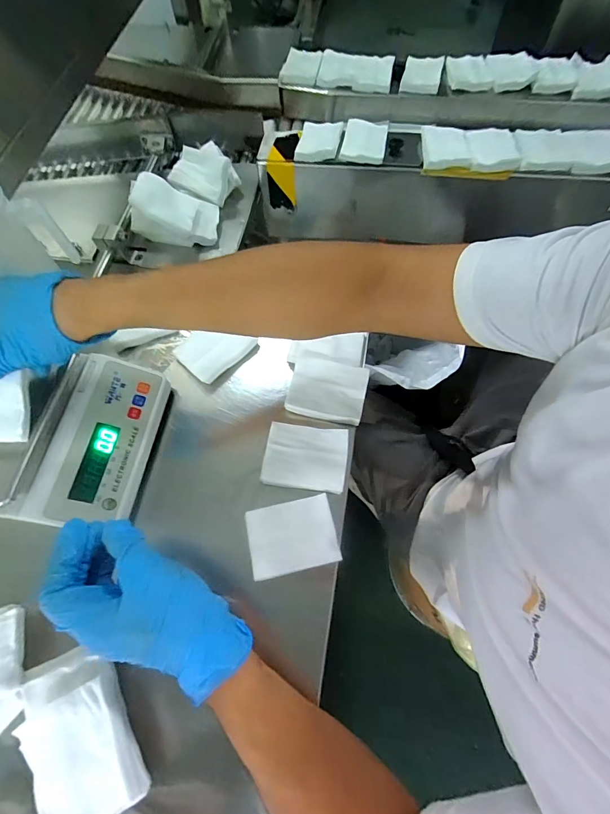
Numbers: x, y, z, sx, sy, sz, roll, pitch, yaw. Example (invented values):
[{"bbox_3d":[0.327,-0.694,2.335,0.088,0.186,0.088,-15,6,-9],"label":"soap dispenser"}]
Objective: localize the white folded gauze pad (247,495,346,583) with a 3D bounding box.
[{"bbox_3d":[-0.013,0.133,0.391,0.089,0.013,0.069,-13,66,-3],"label":"white folded gauze pad"}]

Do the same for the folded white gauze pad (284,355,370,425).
[{"bbox_3d":[0.028,-0.022,0.461,0.091,0.019,0.071,11,67,7],"label":"folded white gauze pad"}]

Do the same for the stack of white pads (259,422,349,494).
[{"bbox_3d":[0.001,0.056,0.425,0.090,0.009,0.071,7,66,5],"label":"stack of white pads"}]

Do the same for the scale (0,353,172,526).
[{"bbox_3d":[-0.297,0.024,0.414,0.241,0.069,0.192,4,66,4],"label":"scale"}]

